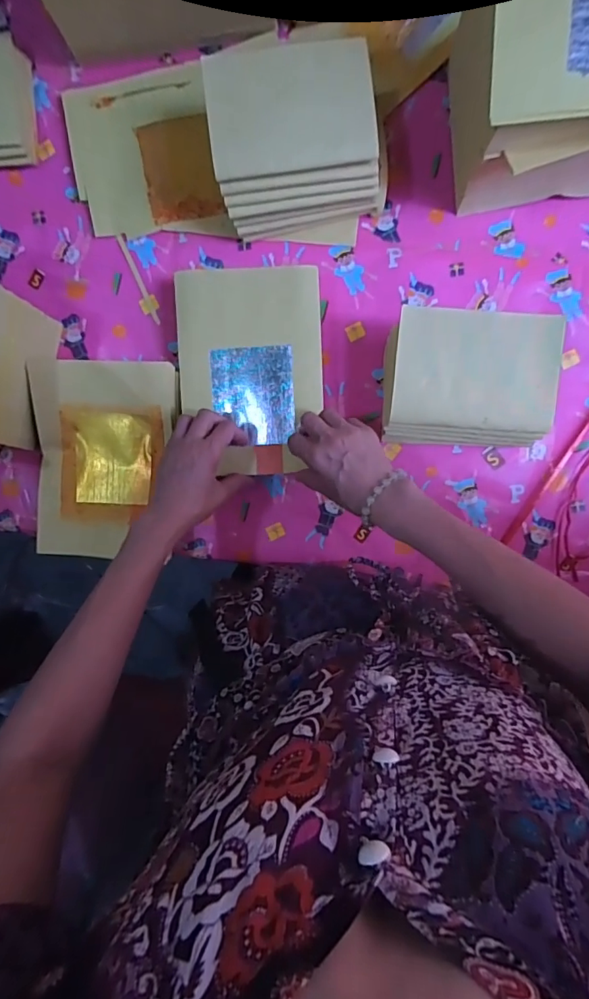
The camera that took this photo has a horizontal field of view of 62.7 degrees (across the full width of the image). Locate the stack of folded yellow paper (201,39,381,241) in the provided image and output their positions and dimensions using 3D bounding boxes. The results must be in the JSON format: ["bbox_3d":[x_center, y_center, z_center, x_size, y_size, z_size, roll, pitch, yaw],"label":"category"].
[{"bbox_3d":[0.001,-0.373,0.503,0.158,0.100,0.129,-8,93,4],"label":"stack of folded yellow paper"}]

